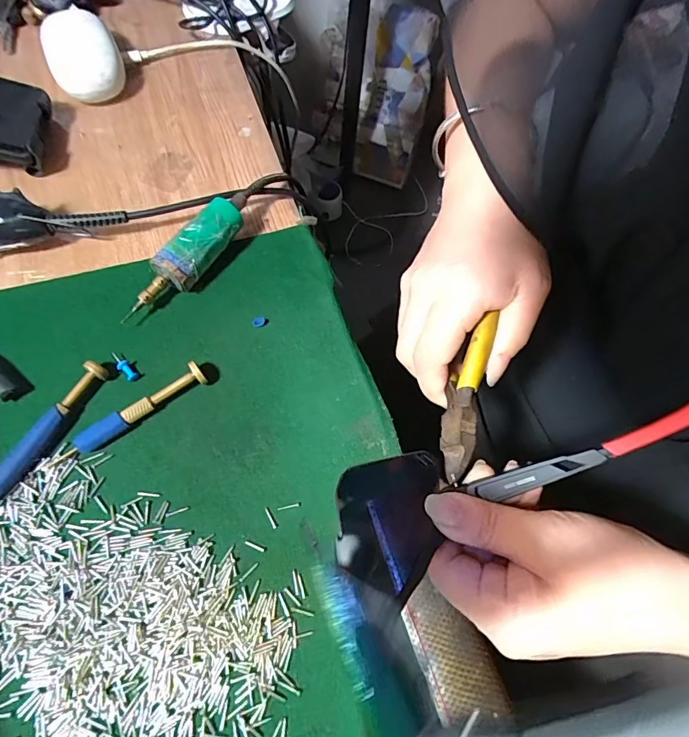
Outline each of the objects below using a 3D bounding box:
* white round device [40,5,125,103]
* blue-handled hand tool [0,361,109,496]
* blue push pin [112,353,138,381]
[{"bbox_3d":[-0.225,-0.268,0.379,0.056,0.033,0.094,-25,70,-14],"label":"white round device"},{"bbox_3d":[-0.171,0.041,0.247,0.010,0.013,0.102,27,67,8],"label":"blue-handled hand tool"},{"bbox_3d":[-0.136,-0.002,0.271,0.007,0.007,0.024,-41,74,-19],"label":"blue push pin"}]

